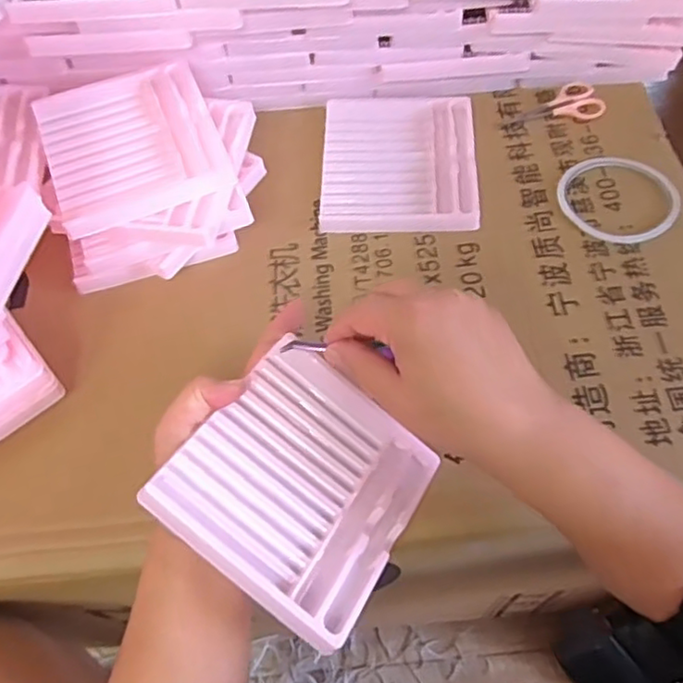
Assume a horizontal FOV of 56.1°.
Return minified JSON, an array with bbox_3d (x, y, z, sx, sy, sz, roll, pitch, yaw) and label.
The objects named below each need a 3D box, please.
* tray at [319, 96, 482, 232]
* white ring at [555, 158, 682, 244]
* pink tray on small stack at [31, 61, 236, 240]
[{"bbox_3d":[0.050,-0.157,0.552,0.131,0.009,0.147,0,61,4],"label":"tray"},{"bbox_3d":[0.223,-0.113,0.513,0.090,0.010,0.082,-2,61,3],"label":"white ring"},{"bbox_3d":[-0.164,-0.155,0.503,0.130,0.017,0.140,-20,62,-7],"label":"pink tray on small stack"}]

